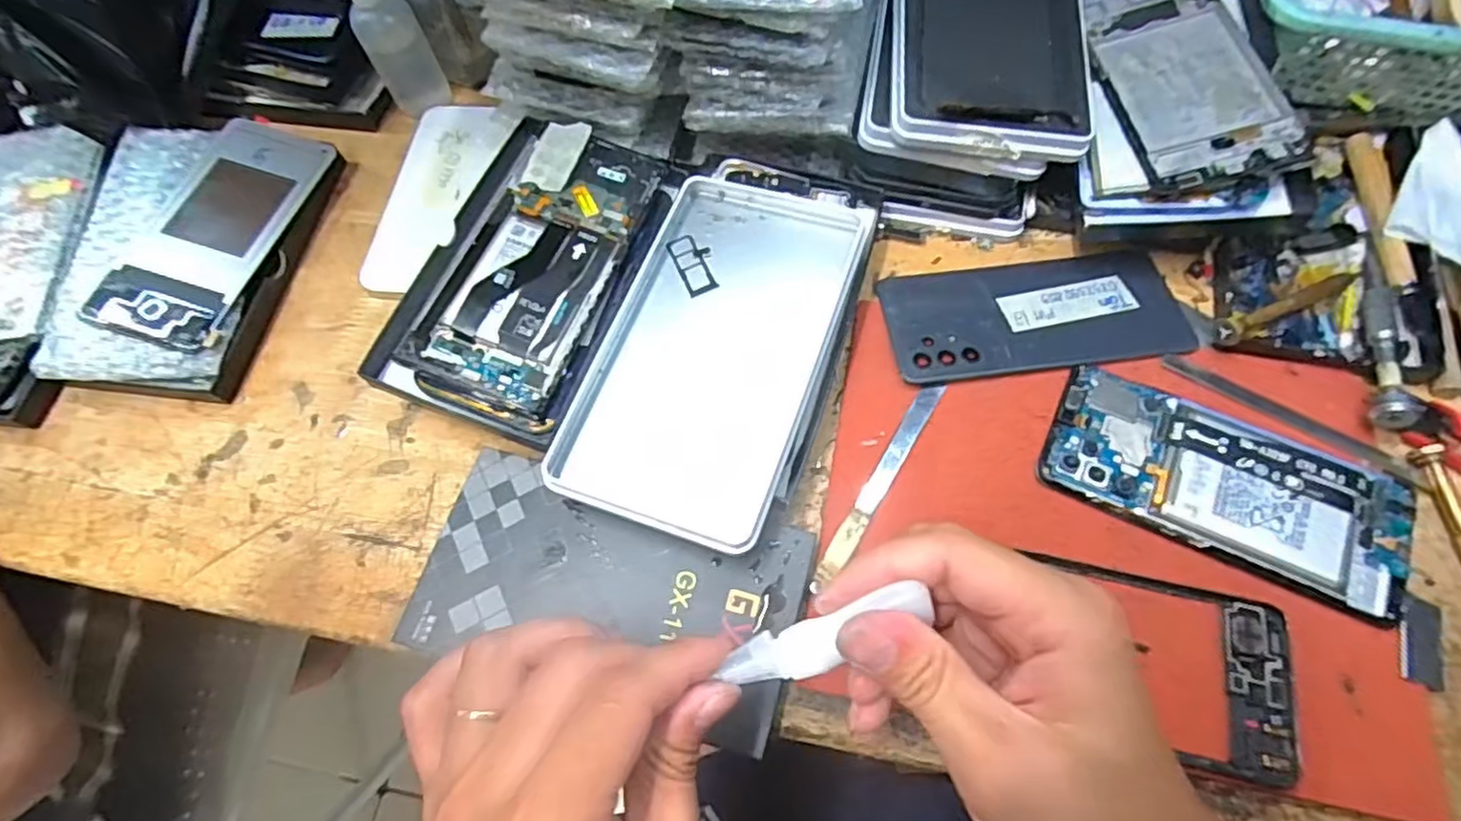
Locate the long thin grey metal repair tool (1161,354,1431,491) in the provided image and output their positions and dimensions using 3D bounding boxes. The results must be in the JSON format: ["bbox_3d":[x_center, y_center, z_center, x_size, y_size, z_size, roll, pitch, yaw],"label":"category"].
[{"bbox_3d":[0.277,0.005,0.340,0.122,0.007,0.016,30,71,15],"label":"long thin grey metal repair tool"}]

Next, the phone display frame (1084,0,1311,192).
[{"bbox_3d":[0.238,-0.181,0.364,0.073,0.005,0.143,-15,65,11],"label":"phone display frame"}]

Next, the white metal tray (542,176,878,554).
[{"bbox_3d":[-0.004,-0.033,0.332,0.109,0.018,0.190,16,68,10],"label":"white metal tray"}]

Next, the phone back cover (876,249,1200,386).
[{"bbox_3d":[0.164,-0.053,0.373,0.157,0.010,0.072,-6,66,0],"label":"phone back cover"}]

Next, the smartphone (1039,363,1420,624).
[{"bbox_3d":[0.228,0.032,0.317,0.152,0.009,0.069,25,70,13],"label":"smartphone"}]

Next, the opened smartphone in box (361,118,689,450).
[{"bbox_3d":[-0.101,-0.075,0.349,0.094,0.019,0.168,17,68,10],"label":"opened smartphone in box"}]

